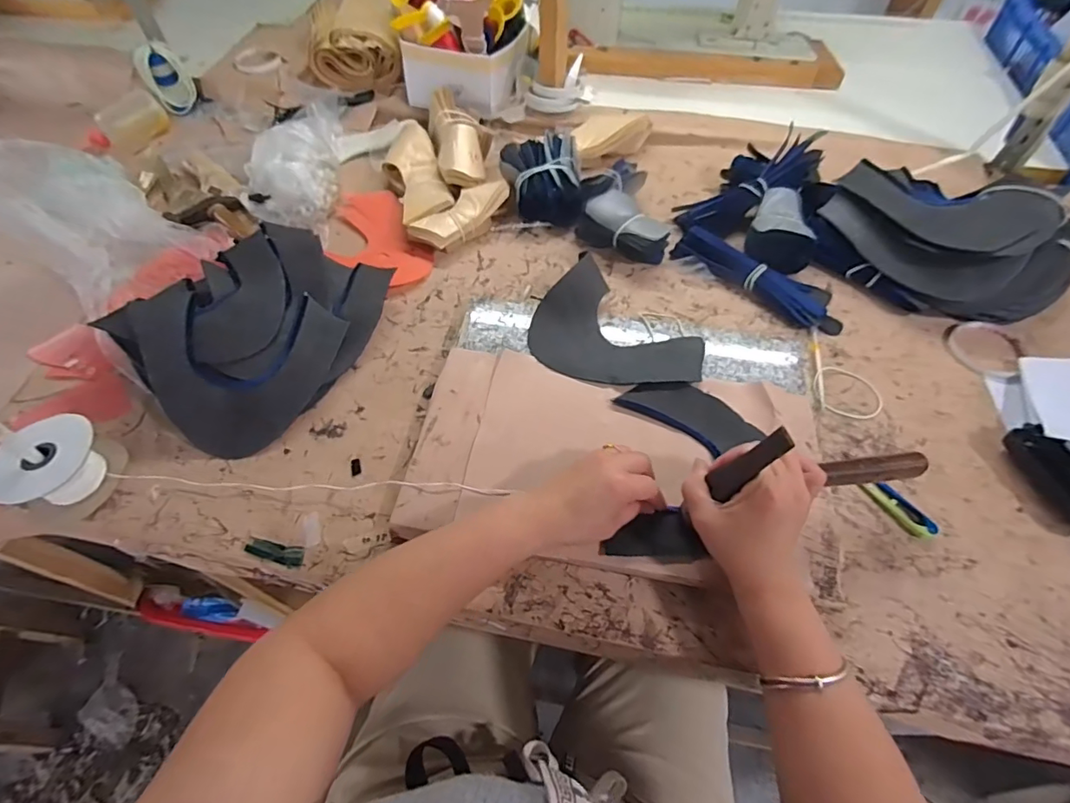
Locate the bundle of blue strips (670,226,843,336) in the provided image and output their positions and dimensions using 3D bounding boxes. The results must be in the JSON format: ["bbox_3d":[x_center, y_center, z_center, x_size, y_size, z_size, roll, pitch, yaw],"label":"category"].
[{"bbox_3d":[0.283,-0.158,0.645,0.222,0.030,0.055,33,64,19],"label":"bundle of blue strips"}]

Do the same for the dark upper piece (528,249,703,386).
[{"bbox_3d":[0.085,-0.073,0.568,0.189,0.022,0.133,39,66,21],"label":"dark upper piece"}]

